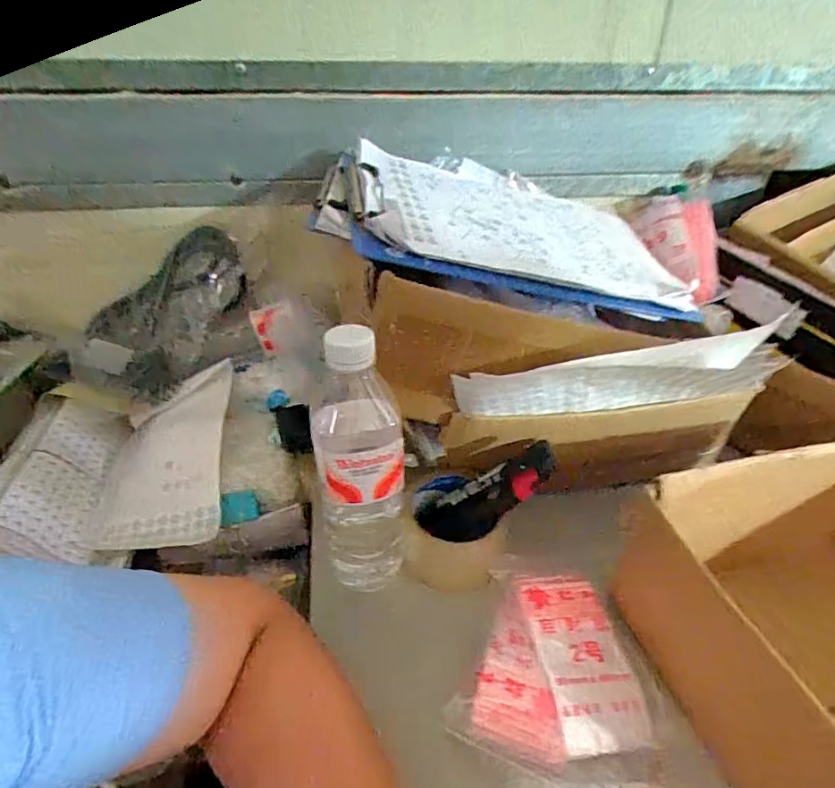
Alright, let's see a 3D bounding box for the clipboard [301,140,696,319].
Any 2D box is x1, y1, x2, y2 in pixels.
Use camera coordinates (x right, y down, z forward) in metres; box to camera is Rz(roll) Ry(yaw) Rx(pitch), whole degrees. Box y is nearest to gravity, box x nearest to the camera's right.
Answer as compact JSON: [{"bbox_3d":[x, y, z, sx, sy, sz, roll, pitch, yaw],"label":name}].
[{"bbox_3d":[0.075,-0.172,0.505,0.327,0.024,0.269,9,40,-12],"label":"clipboard"}]

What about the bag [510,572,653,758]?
[{"bbox_3d":[0.116,0.182,0.372,0.062,0.010,0.122,-5,35,-7],"label":"bag"}]

